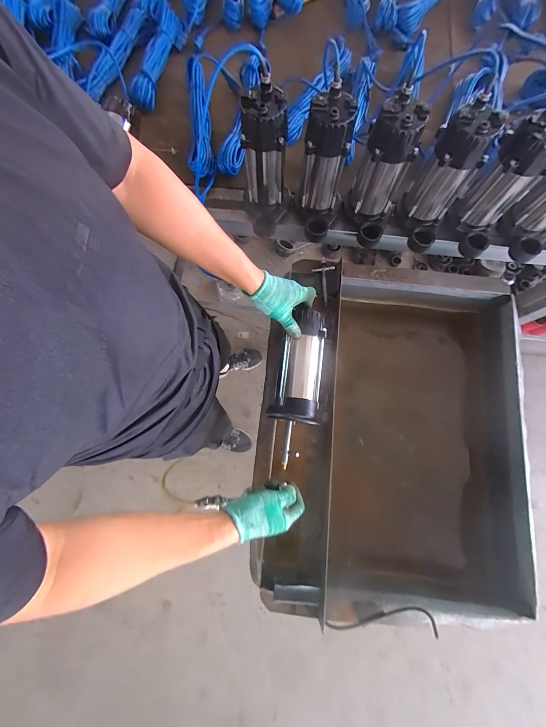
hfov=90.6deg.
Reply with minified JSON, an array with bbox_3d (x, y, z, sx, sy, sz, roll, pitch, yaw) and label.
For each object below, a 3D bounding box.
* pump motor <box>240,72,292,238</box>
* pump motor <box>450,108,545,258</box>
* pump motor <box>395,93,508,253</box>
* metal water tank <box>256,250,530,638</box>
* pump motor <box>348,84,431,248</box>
[{"bbox_3d":[-0.016,-0.423,0.596,0.109,0.227,0.142,0,78,0],"label":"pump motor"},{"bbox_3d":[0.484,-0.363,0.577,0.099,0.221,0.140,19,79,4],"label":"pump motor"},{"bbox_3d":[0.359,-0.384,0.588,0.109,0.233,0.144,27,79,6],"label":"pump motor"},{"bbox_3d":[0.276,0.155,0.701,0.594,0.254,0.753,6,78,2],"label":"metal water tank"},{"bbox_3d":[0.231,-0.395,0.595,0.114,0.245,0.145,19,79,4],"label":"pump motor"}]

